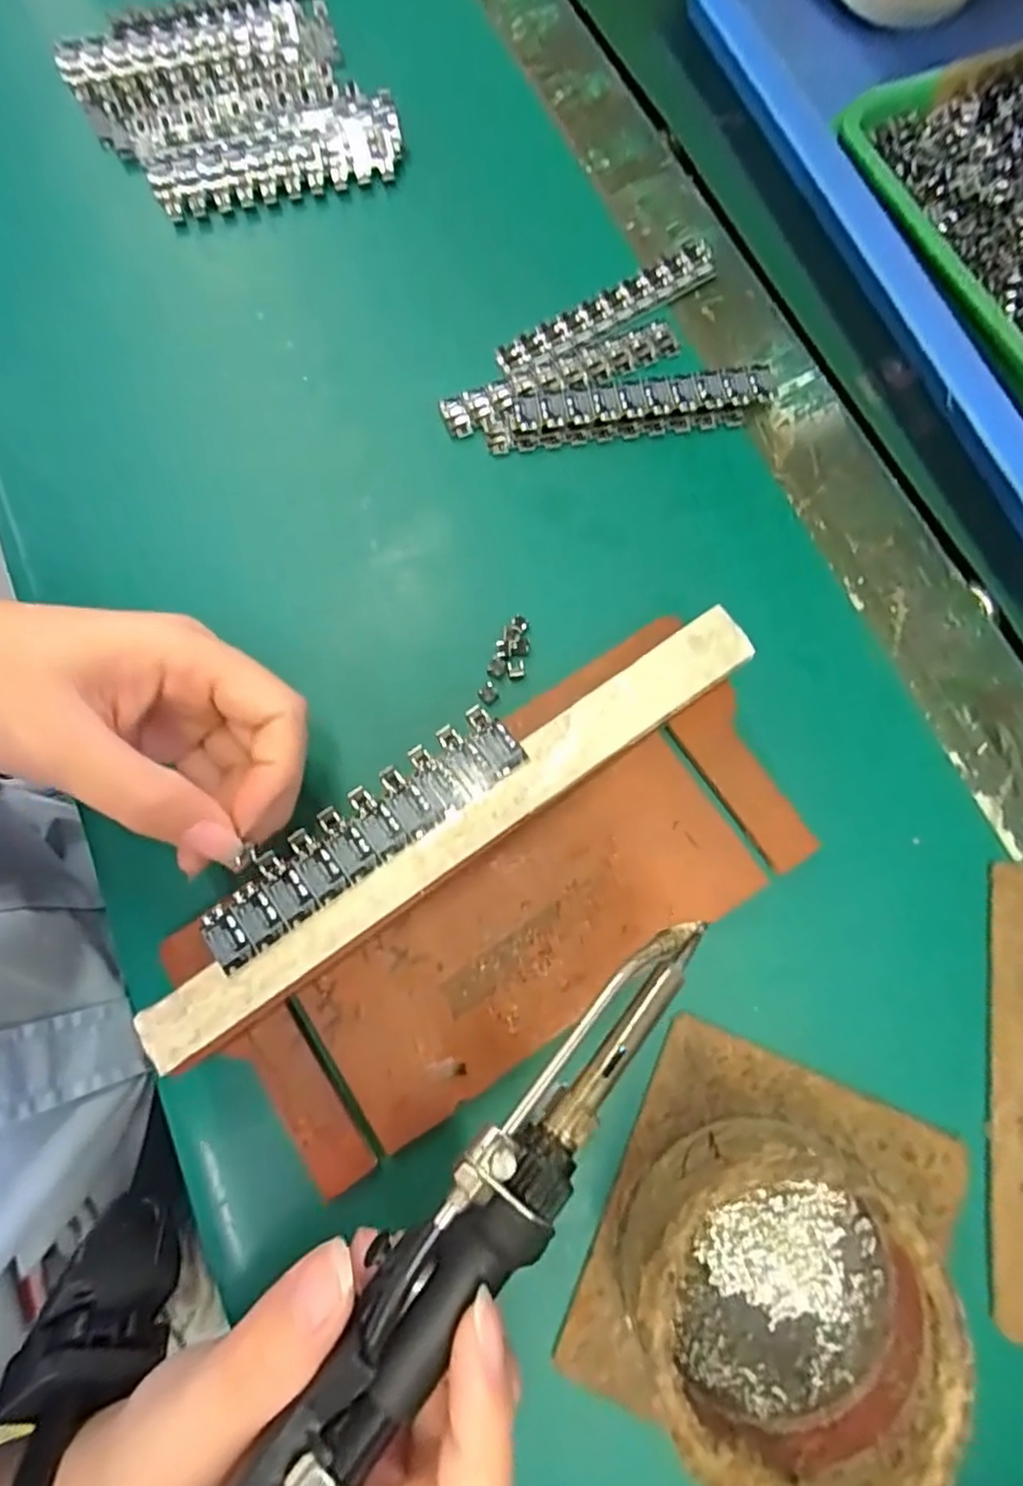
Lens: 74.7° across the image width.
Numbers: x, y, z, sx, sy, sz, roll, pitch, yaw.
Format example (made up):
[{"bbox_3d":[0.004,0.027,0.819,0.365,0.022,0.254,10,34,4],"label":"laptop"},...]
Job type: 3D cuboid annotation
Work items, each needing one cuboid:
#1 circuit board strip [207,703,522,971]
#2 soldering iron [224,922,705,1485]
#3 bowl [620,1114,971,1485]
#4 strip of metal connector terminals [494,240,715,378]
[{"bbox_3d":[-0.045,0.027,0.203,0.106,0.005,0.024,-36,78,-8],"label":"circuit board strip"},{"bbox_3d":[-0.019,0.122,0.144,0.026,0.019,0.205,38,71,11],"label":"soldering iron"},{"bbox_3d":[0.075,0.154,0.190,0.078,0.040,0.087,-21,75,-4],"label":"bowl"},{"bbox_3d":[0.044,-0.193,0.298,0.114,0.005,0.020,-33,76,-7],"label":"strip of metal connector terminals"}]

